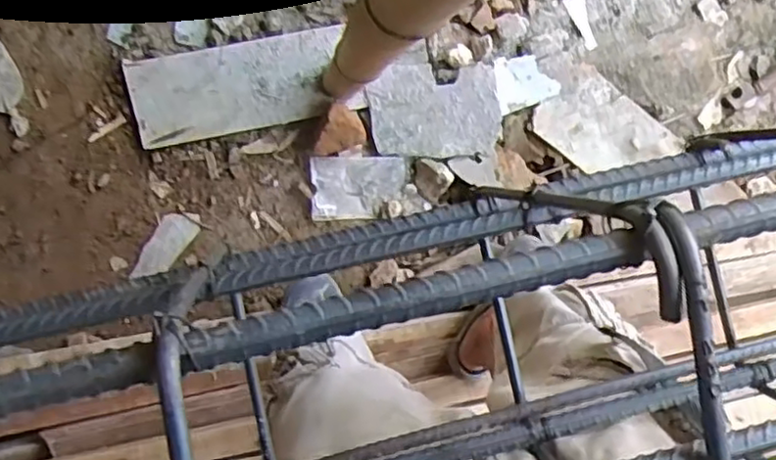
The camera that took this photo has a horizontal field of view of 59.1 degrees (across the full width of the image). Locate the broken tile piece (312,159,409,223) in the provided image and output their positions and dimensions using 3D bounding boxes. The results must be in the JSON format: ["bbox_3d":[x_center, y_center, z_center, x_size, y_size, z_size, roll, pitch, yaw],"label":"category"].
[{"bbox_3d":[-0.054,-0.077,1.275,0.173,0.013,0.114,-2,96,-7],"label":"broken tile piece"}]

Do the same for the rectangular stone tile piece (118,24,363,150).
[{"bbox_3d":[-0.251,-0.255,1.205,0.385,0.023,0.152,-12,97,-6],"label":"rectangular stone tile piece"}]

